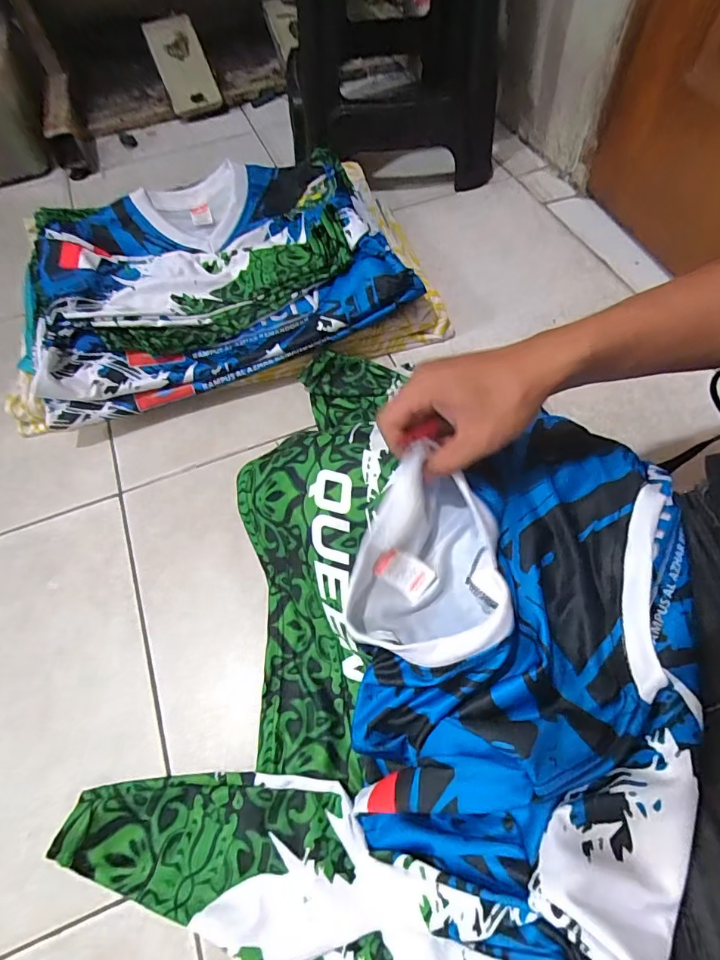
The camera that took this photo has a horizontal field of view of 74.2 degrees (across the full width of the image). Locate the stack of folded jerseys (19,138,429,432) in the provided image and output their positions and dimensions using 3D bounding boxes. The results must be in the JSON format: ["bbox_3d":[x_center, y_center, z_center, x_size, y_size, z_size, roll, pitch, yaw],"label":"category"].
[{"bbox_3d":[-0.217,-0.293,0.671,0.514,0.096,0.367,-20,63,-10],"label":"stack of folded jerseys"}]

